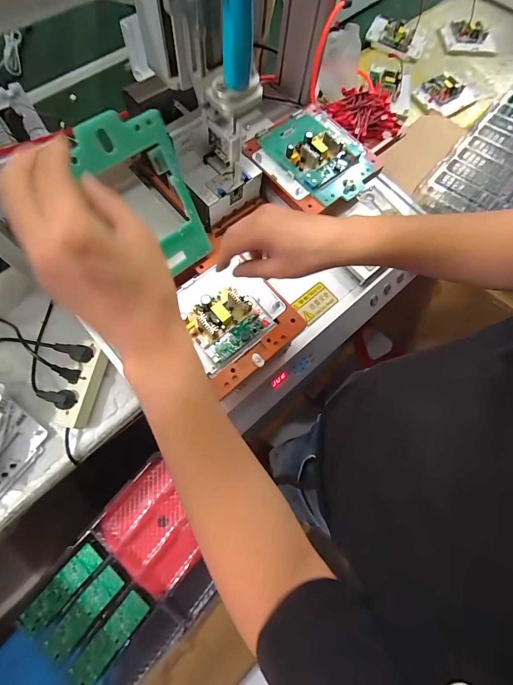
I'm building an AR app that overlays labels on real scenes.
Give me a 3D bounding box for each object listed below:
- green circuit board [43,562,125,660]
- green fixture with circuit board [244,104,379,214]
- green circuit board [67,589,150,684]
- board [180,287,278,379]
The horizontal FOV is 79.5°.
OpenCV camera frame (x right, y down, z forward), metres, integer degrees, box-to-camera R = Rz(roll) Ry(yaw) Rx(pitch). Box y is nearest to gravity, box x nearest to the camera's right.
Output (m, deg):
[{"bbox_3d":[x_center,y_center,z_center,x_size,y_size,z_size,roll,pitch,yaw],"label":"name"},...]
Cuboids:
[{"bbox_3d":[-0.415,0.652,0.745,0.063,0.010,0.201,39,73,10],"label":"green circuit board"},{"bbox_3d":[0.106,-0.348,0.566,0.190,0.039,0.205,-39,76,-15],"label":"green fixture with circuit board"},{"bbox_3d":[-0.351,0.711,0.735,0.066,0.016,0.208,38,73,10],"label":"green circuit board"},{"bbox_3d":[-0.042,-0.029,0.451,0.122,0.036,0.096,-37,76,-14],"label":"board"}]

